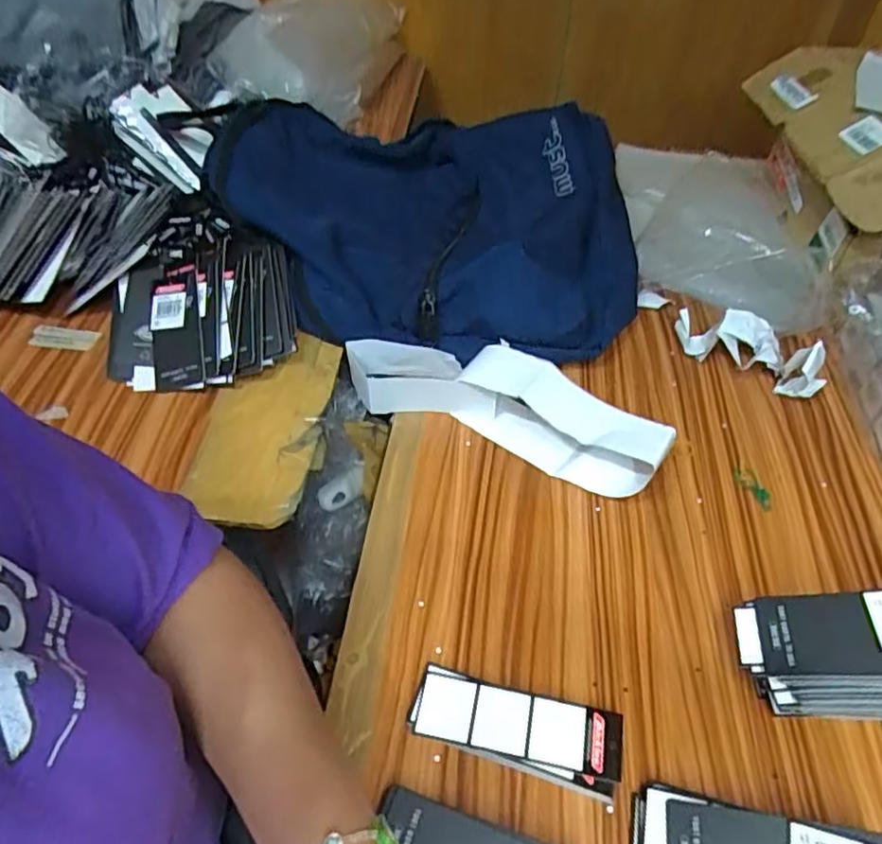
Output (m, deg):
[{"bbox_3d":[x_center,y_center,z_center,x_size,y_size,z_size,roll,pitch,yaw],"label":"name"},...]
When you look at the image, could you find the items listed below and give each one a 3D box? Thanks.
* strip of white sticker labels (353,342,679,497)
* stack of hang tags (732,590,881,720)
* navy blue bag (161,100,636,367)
[{"bbox_3d":[0.048,-0.017,0.527,0.263,0.052,0.073,21,51,16],"label":"strip of white sticker labels"},{"bbox_3d":[0.250,0.135,0.374,0.135,0.089,0.054,5,49,3],"label":"stack of hang tags"},{"bbox_3d":[-0.024,-0.207,0.642,0.448,0.122,0.313,14,50,10],"label":"navy blue bag"}]

